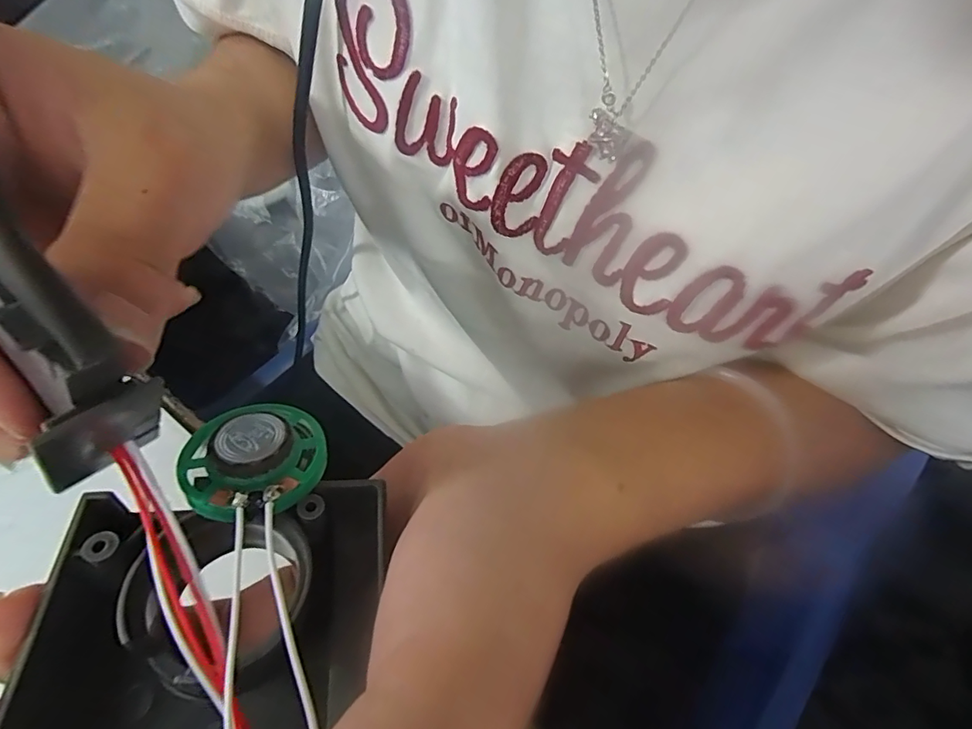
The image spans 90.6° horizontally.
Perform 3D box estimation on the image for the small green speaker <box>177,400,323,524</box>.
[{"bbox_3d":[-0.045,0.019,0.097,0.022,0.008,0.027,42,44,5],"label":"small green speaker"}]

